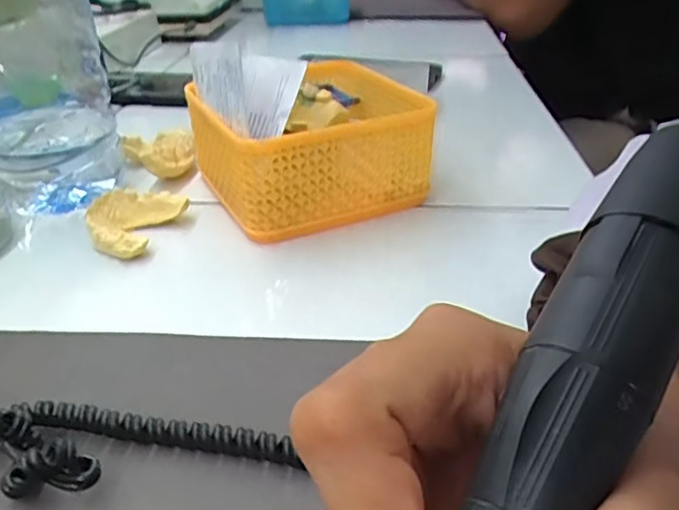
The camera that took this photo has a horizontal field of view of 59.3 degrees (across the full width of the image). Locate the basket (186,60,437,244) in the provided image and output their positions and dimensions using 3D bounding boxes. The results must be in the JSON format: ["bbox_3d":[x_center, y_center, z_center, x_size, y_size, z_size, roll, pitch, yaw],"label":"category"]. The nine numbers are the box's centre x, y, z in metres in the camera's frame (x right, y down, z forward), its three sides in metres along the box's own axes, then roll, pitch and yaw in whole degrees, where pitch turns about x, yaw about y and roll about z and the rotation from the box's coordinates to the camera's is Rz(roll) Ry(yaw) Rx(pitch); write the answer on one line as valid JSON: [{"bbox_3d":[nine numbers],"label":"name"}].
[{"bbox_3d":[-0.023,-0.076,0.403,0.130,0.066,0.133,-16,34,-22],"label":"basket"}]

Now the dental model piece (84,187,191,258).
[{"bbox_3d":[-0.124,-0.020,0.356,0.047,0.021,0.052,10,33,19],"label":"dental model piece"}]

